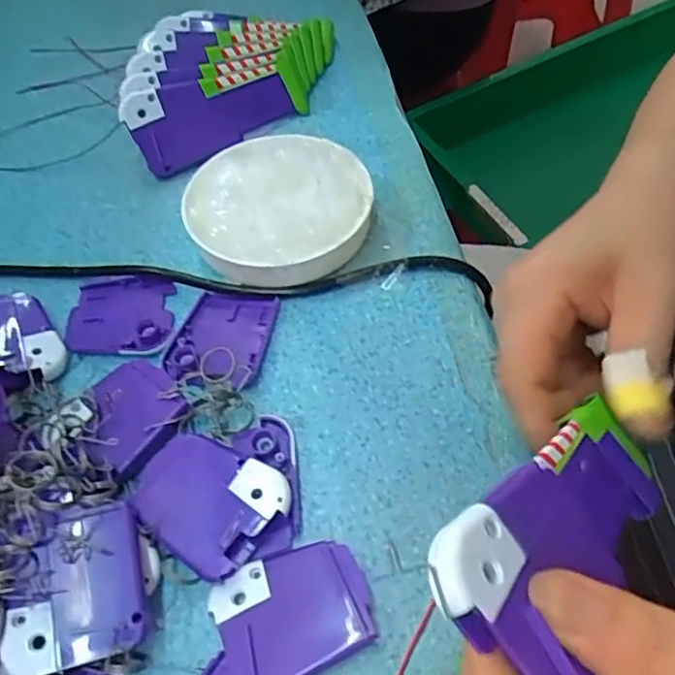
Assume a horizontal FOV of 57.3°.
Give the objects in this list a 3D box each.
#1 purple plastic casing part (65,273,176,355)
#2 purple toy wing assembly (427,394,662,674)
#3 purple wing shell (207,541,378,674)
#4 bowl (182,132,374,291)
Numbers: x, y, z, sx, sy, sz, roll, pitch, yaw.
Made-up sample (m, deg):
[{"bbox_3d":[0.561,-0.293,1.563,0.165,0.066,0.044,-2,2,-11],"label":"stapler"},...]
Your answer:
[{"bbox_3d":[-0.121,-0.013,0.342,0.058,0.006,0.052,-6,55,-1],"label":"purple plastic casing part"},{"bbox_3d":[0.071,0.059,0.189,0.120,0.010,0.049,-20,73,-48],"label":"purple toy wing assembly"},{"bbox_3d":[-0.018,0.110,0.251,0.060,0.012,0.050,-25,58,-13],"label":"purple wing shell"},{"bbox_3d":[-0.033,-0.074,0.359,0.103,0.034,0.100,-2,55,2],"label":"bowl"}]

